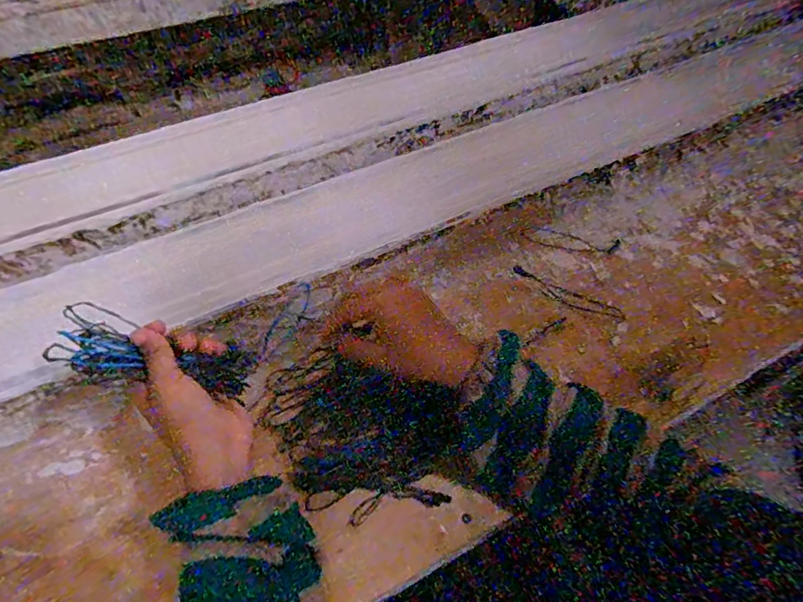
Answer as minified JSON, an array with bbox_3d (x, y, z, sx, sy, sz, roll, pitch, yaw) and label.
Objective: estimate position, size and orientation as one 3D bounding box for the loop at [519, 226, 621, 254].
[{"bbox_3d":[0.214,-0.076,0.579,0.126,0.012,0.026,5,53,3],"label":"loop"}]

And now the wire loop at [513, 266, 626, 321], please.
[{"bbox_3d":[0.186,-0.007,0.525,0.129,0.010,0.026,29,58,19],"label":"wire loop"}]

